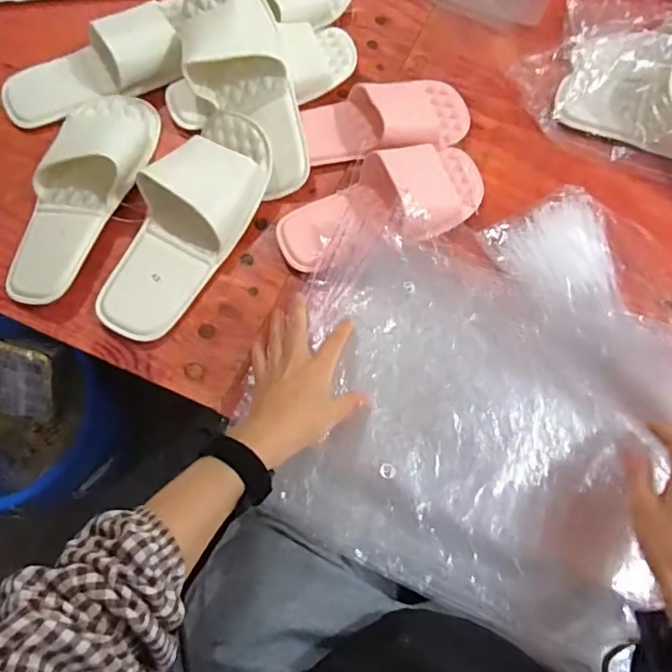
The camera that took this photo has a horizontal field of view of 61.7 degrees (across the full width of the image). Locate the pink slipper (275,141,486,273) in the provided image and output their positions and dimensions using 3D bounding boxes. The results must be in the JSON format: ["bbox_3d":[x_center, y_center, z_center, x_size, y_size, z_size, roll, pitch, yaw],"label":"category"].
[{"bbox_3d":[0.050,-0.144,0.603,0.236,0.050,0.105,-17,70,-7],"label":"pink slipper"}]

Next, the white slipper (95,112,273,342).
[{"bbox_3d":[-0.161,-0.123,0.599,0.114,0.056,0.267,23,71,8],"label":"white slipper"}]

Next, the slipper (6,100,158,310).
[{"bbox_3d":[-0.286,-0.166,0.620,0.101,0.050,0.270,14,70,5],"label":"slipper"}]

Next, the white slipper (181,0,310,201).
[{"bbox_3d":[-0.108,-0.286,0.654,0.112,0.076,0.276,-12,70,-5],"label":"white slipper"}]

